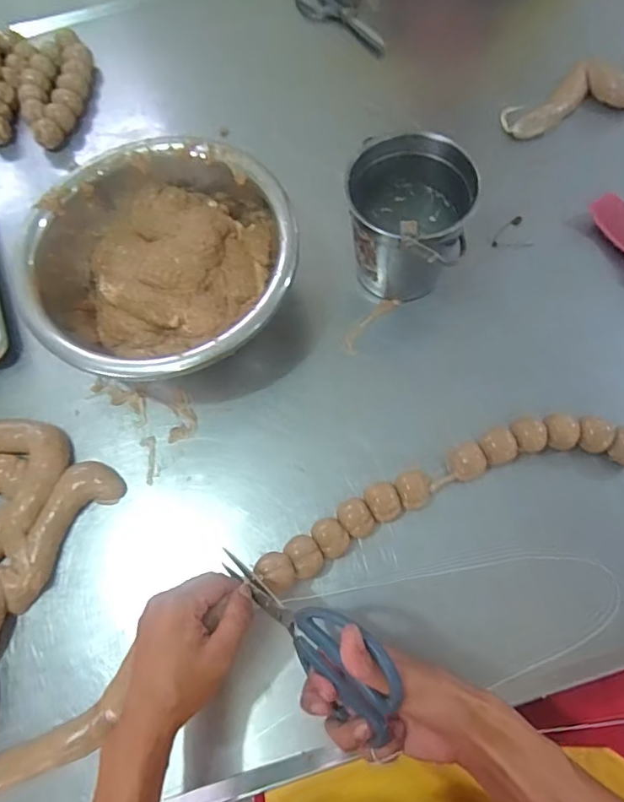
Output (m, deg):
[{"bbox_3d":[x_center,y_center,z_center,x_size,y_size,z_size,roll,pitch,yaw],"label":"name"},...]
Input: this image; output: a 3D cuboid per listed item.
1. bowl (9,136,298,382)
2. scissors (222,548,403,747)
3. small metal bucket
[{"bbox_3d":[-0.162,-0.147,0.577,0.285,0.105,0.281,-1,68,3],"label":"bowl"},{"bbox_3d":[-0.005,0.169,0.388,0.013,0.109,0.183,-26,60,-40],"label":"scissors"},{"bbox_3d":[0.105,-0.199,0.566,0.126,0.139,0.133,-1,68,3],"label":"small metal bucket"}]

